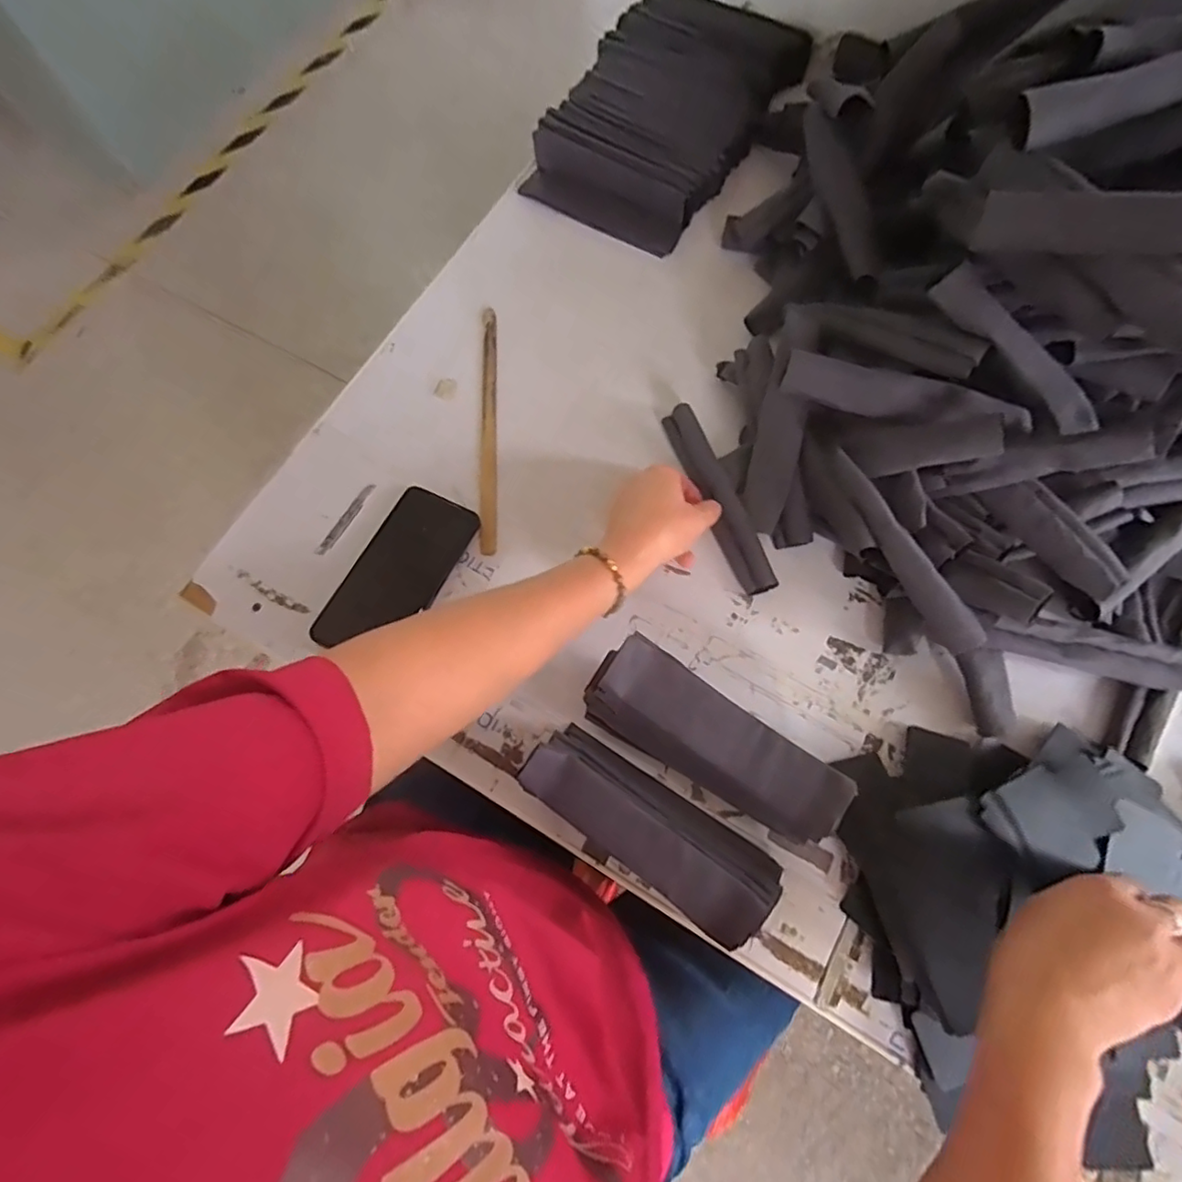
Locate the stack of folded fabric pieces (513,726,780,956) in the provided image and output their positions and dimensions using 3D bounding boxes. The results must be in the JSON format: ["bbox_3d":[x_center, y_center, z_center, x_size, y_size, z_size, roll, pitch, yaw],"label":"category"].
[{"bbox_3d":[0.043,0.172,0.439,0.188,0.068,0.062,32,77,11],"label":"stack of folded fabric pieces"}]

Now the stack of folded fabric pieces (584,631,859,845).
[{"bbox_3d":[0.087,0.115,0.454,0.188,0.068,0.066,34,77,12],"label":"stack of folded fabric pieces"}]

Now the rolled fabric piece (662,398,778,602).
[{"bbox_3d":[0.114,-0.084,0.545,0.032,0.019,0.190,-21,73,-4],"label":"rolled fabric piece"}]

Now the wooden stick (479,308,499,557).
[{"bbox_3d":[-0.099,-0.160,0.584,0.016,0.008,0.266,-3,73,1],"label":"wooden stick"}]

